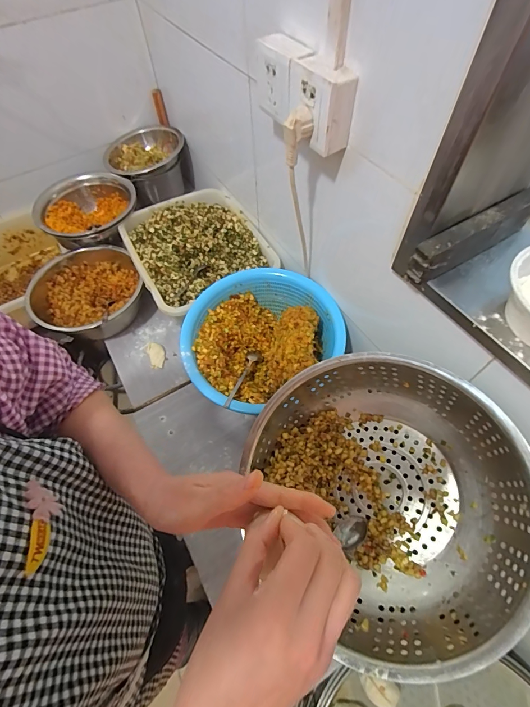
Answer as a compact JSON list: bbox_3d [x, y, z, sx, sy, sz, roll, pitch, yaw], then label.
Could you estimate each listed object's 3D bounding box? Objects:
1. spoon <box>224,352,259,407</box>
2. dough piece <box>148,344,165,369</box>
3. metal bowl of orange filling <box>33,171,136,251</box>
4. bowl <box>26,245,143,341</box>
[{"bbox_3d":[-0.047,0.046,0.690,0.025,0.021,0.186,13,36,10],"label":"spoon"},{"bbox_3d":[-0.261,0.004,0.826,0.038,0.008,0.073,-22,58,-12],"label":"dough piece"},{"bbox_3d":[-0.492,-0.401,0.964,0.236,0.108,0.244,18,59,14],"label":"metal bowl of orange filling"},{"bbox_3d":[-0.450,-0.149,0.876,0.249,0.097,0.273,-1,57,2],"label":"bowl"}]

